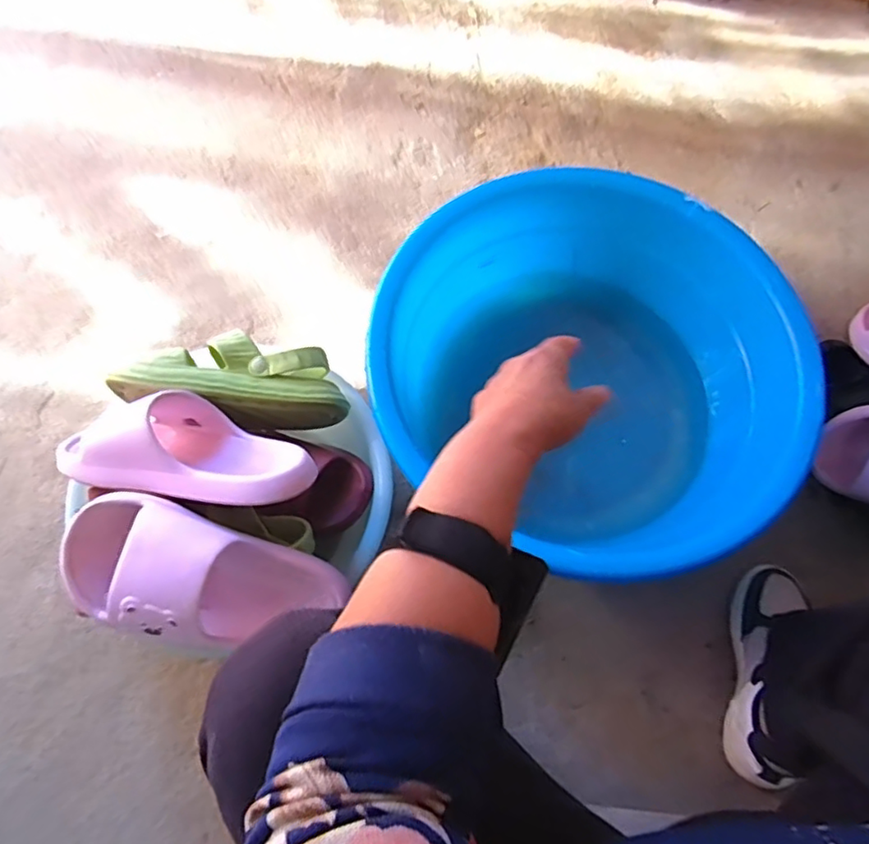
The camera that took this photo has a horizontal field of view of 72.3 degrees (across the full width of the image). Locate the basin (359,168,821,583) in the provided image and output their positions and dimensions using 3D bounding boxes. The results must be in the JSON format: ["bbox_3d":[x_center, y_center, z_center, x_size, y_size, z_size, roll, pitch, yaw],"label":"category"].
[{"bbox_3d":[0.174,-0.046,0.674,0.401,0.172,0.416,0,69,-1],"label":"basin"}]

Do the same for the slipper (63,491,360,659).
[{"bbox_3d":[-0.188,0.135,0.512,0.242,0.065,0.111,20,67,-23],"label":"slipper"}]

